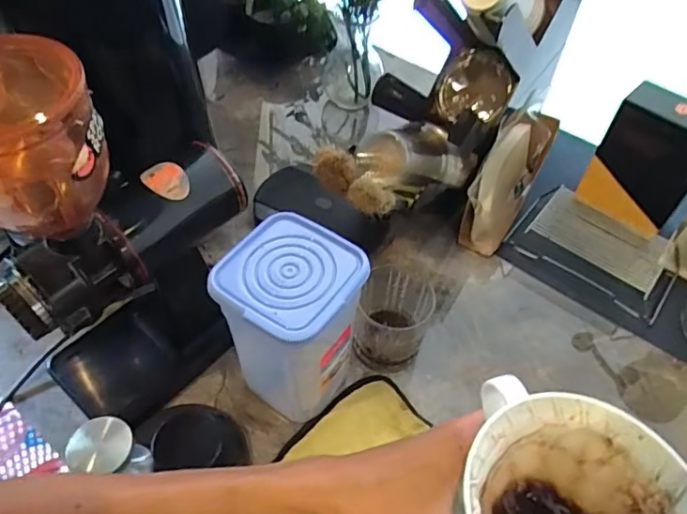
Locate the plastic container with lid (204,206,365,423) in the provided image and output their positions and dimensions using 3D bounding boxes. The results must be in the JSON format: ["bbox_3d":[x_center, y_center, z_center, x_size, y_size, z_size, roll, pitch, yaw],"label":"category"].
[{"bbox_3d":[-0.044,0.069,0.501,0.110,0.187,0.103,29,56,19],"label":"plastic container with lid"}]

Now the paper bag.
[{"bbox_3d":[0.204,-0.092,0.677,0.071,0.188,0.055,27,12,18],"label":"paper bag"}]

